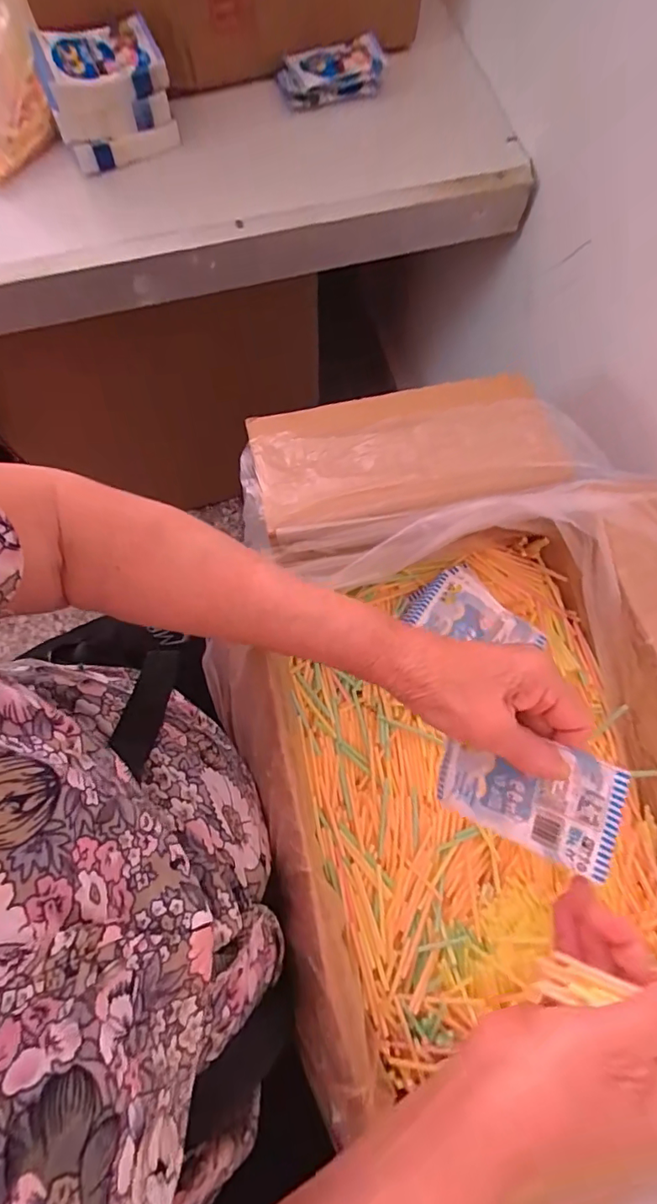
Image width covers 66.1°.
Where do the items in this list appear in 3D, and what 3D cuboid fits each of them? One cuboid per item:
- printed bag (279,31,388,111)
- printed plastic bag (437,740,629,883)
[{"bbox_3d":[0.007,-0.535,0.508,0.105,0.029,0.050,-23,75,-7],"label":"printed bag"},{"bbox_3d":[0.113,0.112,0.298,0.101,0.007,0.064,13,96,38],"label":"printed plastic bag"}]

